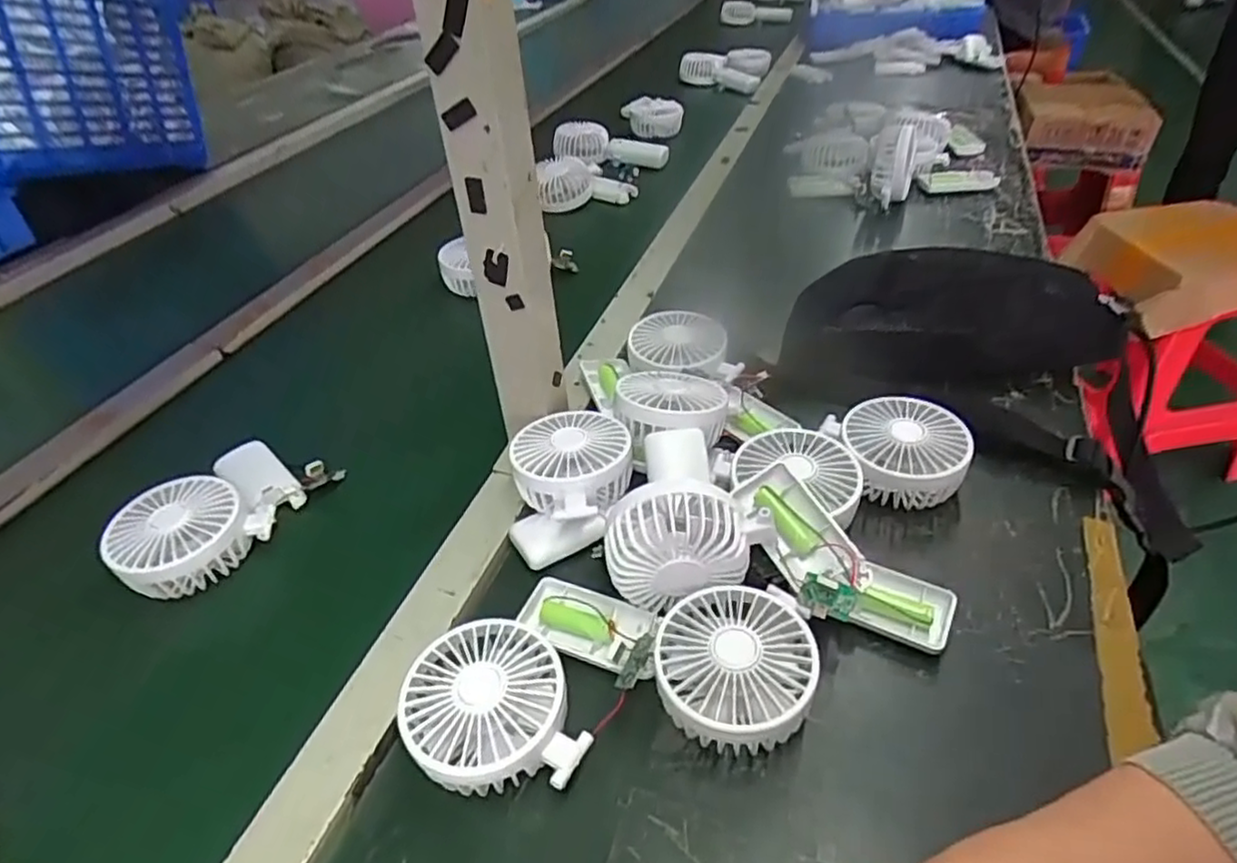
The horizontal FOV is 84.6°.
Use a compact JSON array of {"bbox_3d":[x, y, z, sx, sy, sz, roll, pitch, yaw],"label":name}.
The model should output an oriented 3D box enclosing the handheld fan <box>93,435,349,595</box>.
[{"bbox_3d":[-0.297,0.058,0.505,0.092,0.044,0.144,14,44,19],"label":"handheld fan"}]

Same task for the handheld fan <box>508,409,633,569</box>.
[{"bbox_3d":[-0.034,0.033,0.493,0.083,0.052,0.108,-1,41,2],"label":"handheld fan"}]

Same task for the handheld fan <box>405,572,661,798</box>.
[{"bbox_3d":[-0.047,0.139,0.390,0.103,0.044,0.148,26,49,30],"label":"handheld fan"}]

